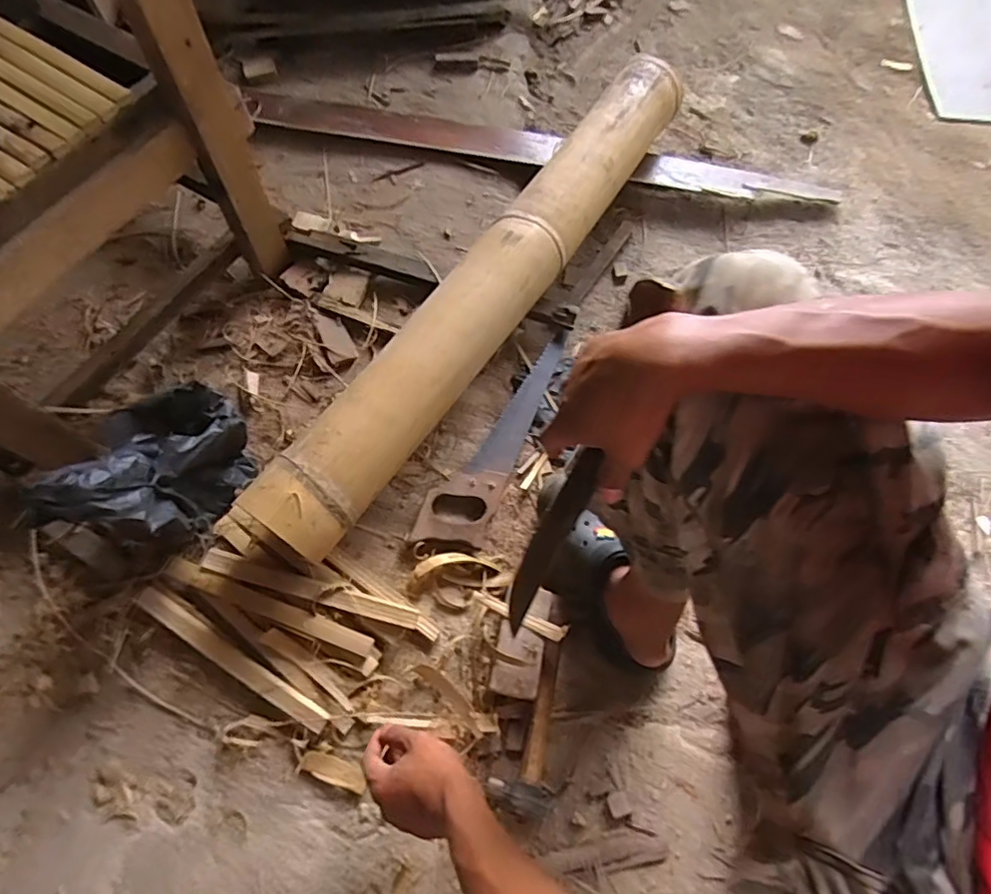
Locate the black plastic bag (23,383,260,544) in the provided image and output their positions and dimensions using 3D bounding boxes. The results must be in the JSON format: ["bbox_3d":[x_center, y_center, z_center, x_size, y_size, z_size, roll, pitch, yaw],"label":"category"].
[{"bbox_3d":[-0.380,0.017,0.665,0.128,0.225,0.200,4,66,0],"label":"black plastic bag"}]

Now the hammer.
[{"bbox_3d":[0.057,0.313,0.712,0.081,0.032,0.249,15,67,5],"label":"hammer"}]

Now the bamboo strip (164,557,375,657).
[{"bbox_3d":[-0.277,0.192,0.700,0.274,0.013,0.024,20,67,7],"label":"bamboo strip"}]

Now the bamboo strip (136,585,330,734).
[{"bbox_3d":[-0.315,0.248,0.684,0.276,0.010,0.026,30,69,11],"label":"bamboo strip"}]

